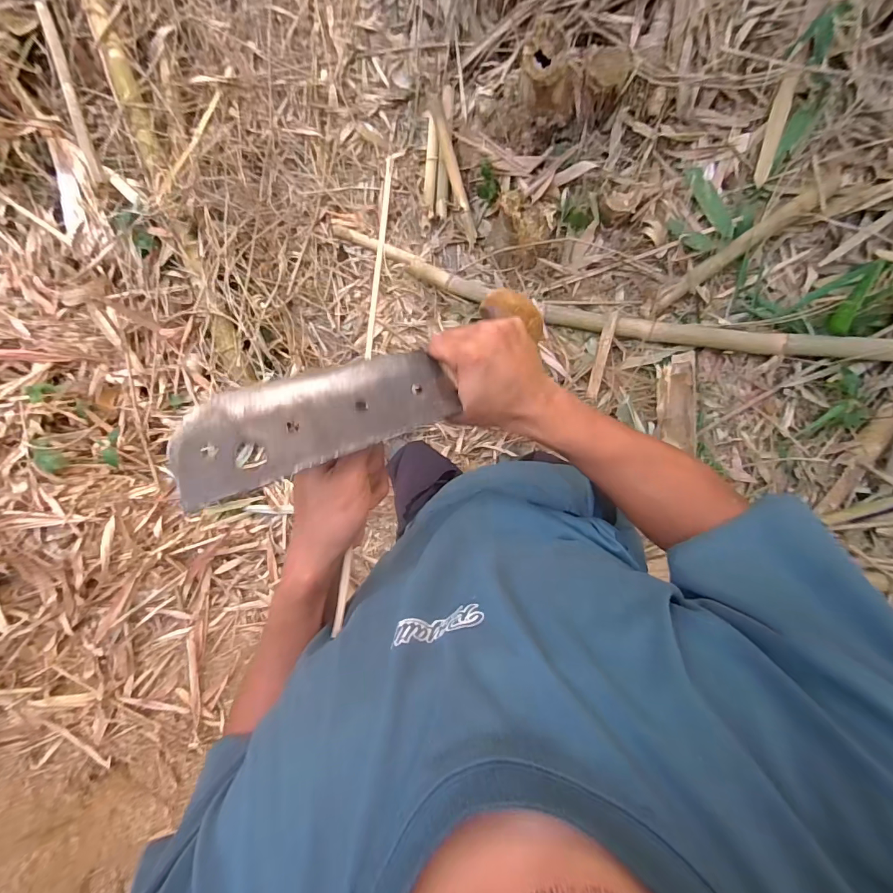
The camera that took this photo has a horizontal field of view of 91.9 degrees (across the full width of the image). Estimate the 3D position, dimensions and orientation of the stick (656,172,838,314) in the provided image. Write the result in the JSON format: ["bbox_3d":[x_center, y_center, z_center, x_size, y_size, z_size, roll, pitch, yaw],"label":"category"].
[{"bbox_3d":[0.840,-0.571,1.232,0.539,0.040,0.054,-35,87,22],"label":"stick"}]

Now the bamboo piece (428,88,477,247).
[{"bbox_3d":[0.023,-0.944,1.468,0.044,0.051,0.524,-16,90,9],"label":"bamboo piece"}]

